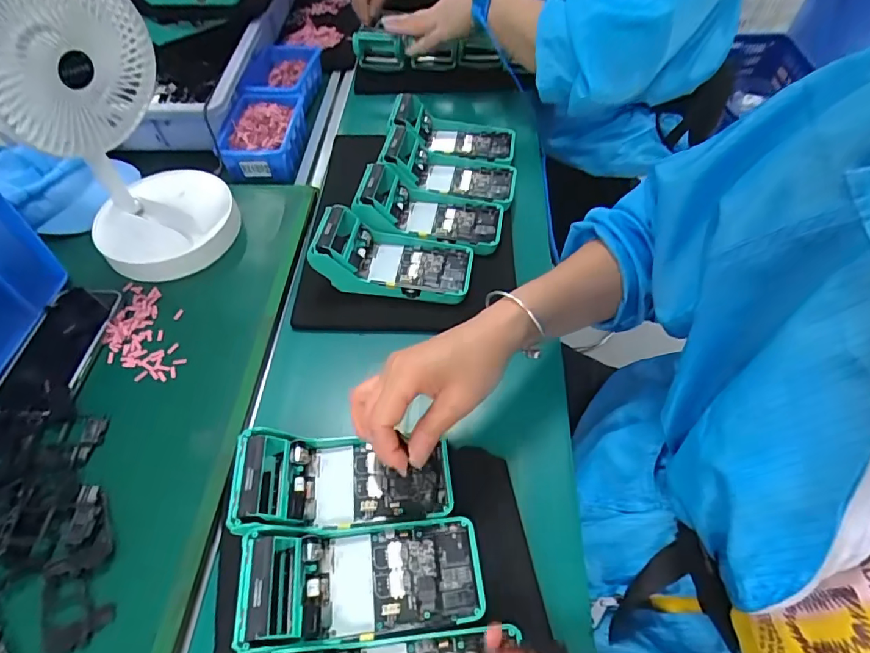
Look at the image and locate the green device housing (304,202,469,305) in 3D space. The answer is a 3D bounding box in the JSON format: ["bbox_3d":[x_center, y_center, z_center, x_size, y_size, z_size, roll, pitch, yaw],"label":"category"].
[{"bbox_3d":[-0.042,-0.081,0.520,0.160,0.059,0.075,6,56,5],"label":"green device housing"}]

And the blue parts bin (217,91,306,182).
[{"bbox_3d":[-0.237,-0.269,0.680,0.092,0.048,0.138,2,55,2],"label":"blue parts bin"}]

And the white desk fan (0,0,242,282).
[{"bbox_3d":[-0.333,-0.200,0.479,0.162,0.269,0.178,-34,61,-20],"label":"white desk fan"}]

